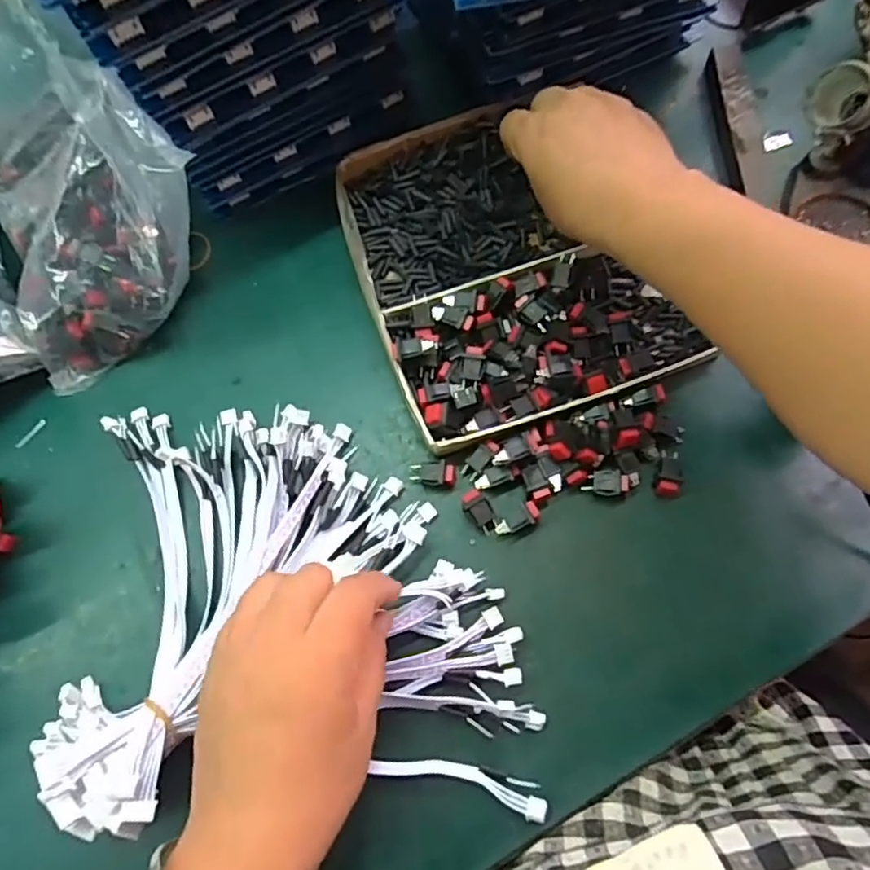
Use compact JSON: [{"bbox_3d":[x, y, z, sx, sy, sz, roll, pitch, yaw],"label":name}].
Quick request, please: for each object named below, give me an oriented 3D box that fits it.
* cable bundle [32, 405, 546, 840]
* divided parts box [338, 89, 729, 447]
[{"bbox_3d":[-0.069,0.079,0.311,0.228,0.044,0.204,-1,72,2],"label":"cable bundle"},{"bbox_3d":[0.041,-0.107,0.372,0.167,0.024,0.205,-20,72,-4],"label":"divided parts box"}]

